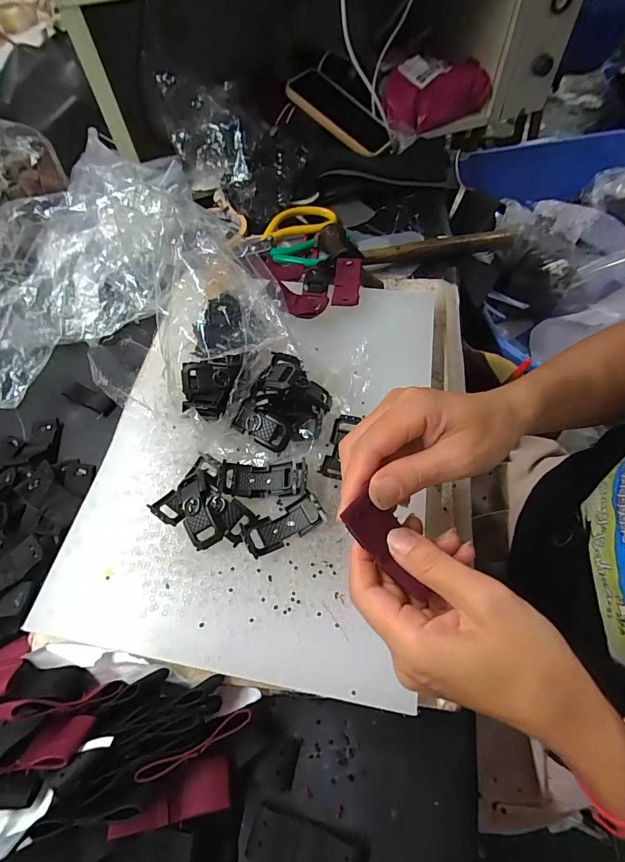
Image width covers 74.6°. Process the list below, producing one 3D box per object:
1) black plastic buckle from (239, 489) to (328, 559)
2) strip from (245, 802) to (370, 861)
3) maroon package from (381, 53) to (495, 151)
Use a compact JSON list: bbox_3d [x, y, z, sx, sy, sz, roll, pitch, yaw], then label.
[{"bbox_3d":[-0.021,0.067,0.294,0.057,0.014,0.026,-26,62,-12],"label":"black plastic buckle"},{"bbox_3d":[-0.003,0.247,0.241,0.069,0.008,0.026,13,61,10],"label":"strip"},{"bbox_3d":[0.186,-0.515,0.626,0.167,0.067,0.073,-29,62,-14],"label":"maroon package"}]

